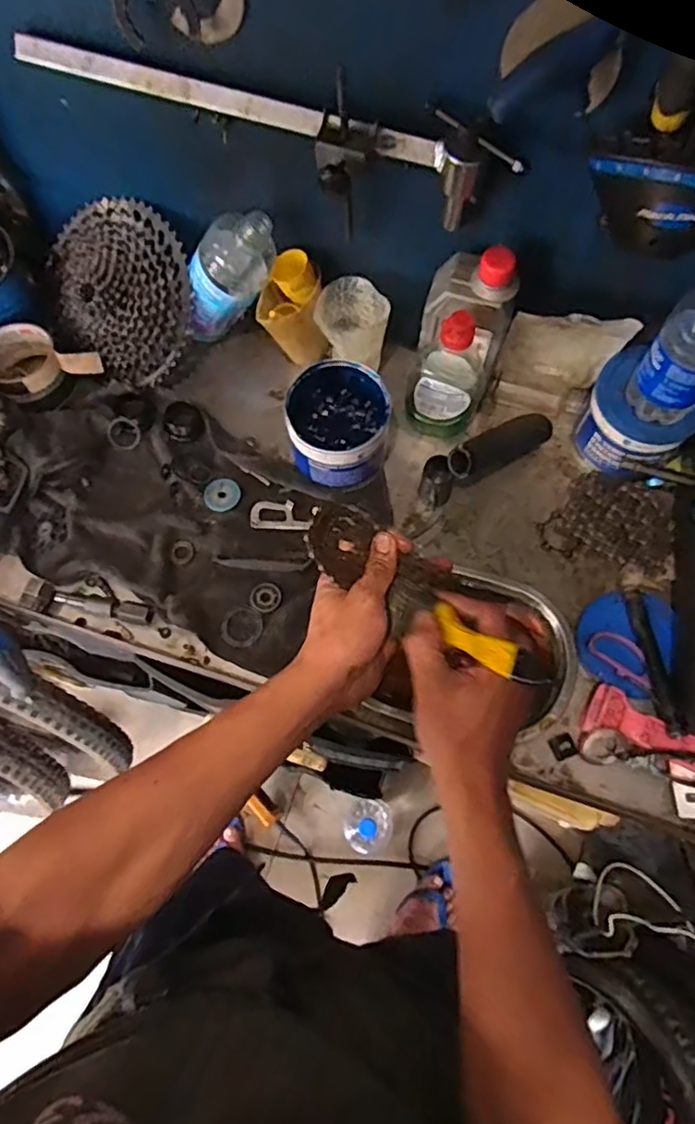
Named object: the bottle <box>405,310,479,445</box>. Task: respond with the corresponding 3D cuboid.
[{"bbox_3d":[0.099,-0.187,0.629,0.071,0.161,0.050,23,72,10],"label":"bottle"}]

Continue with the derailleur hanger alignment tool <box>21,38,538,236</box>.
[{"bbox_3d":[-0.073,-0.350,0.523,0.424,0.085,0.059,20,71,9],"label":"derailleur hanger alignment tool"}]

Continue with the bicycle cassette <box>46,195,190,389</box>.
[{"bbox_3d":[-0.251,-0.292,0.673,0.173,0.052,0.194,-42,86,22],"label":"bicycle cassette"}]

